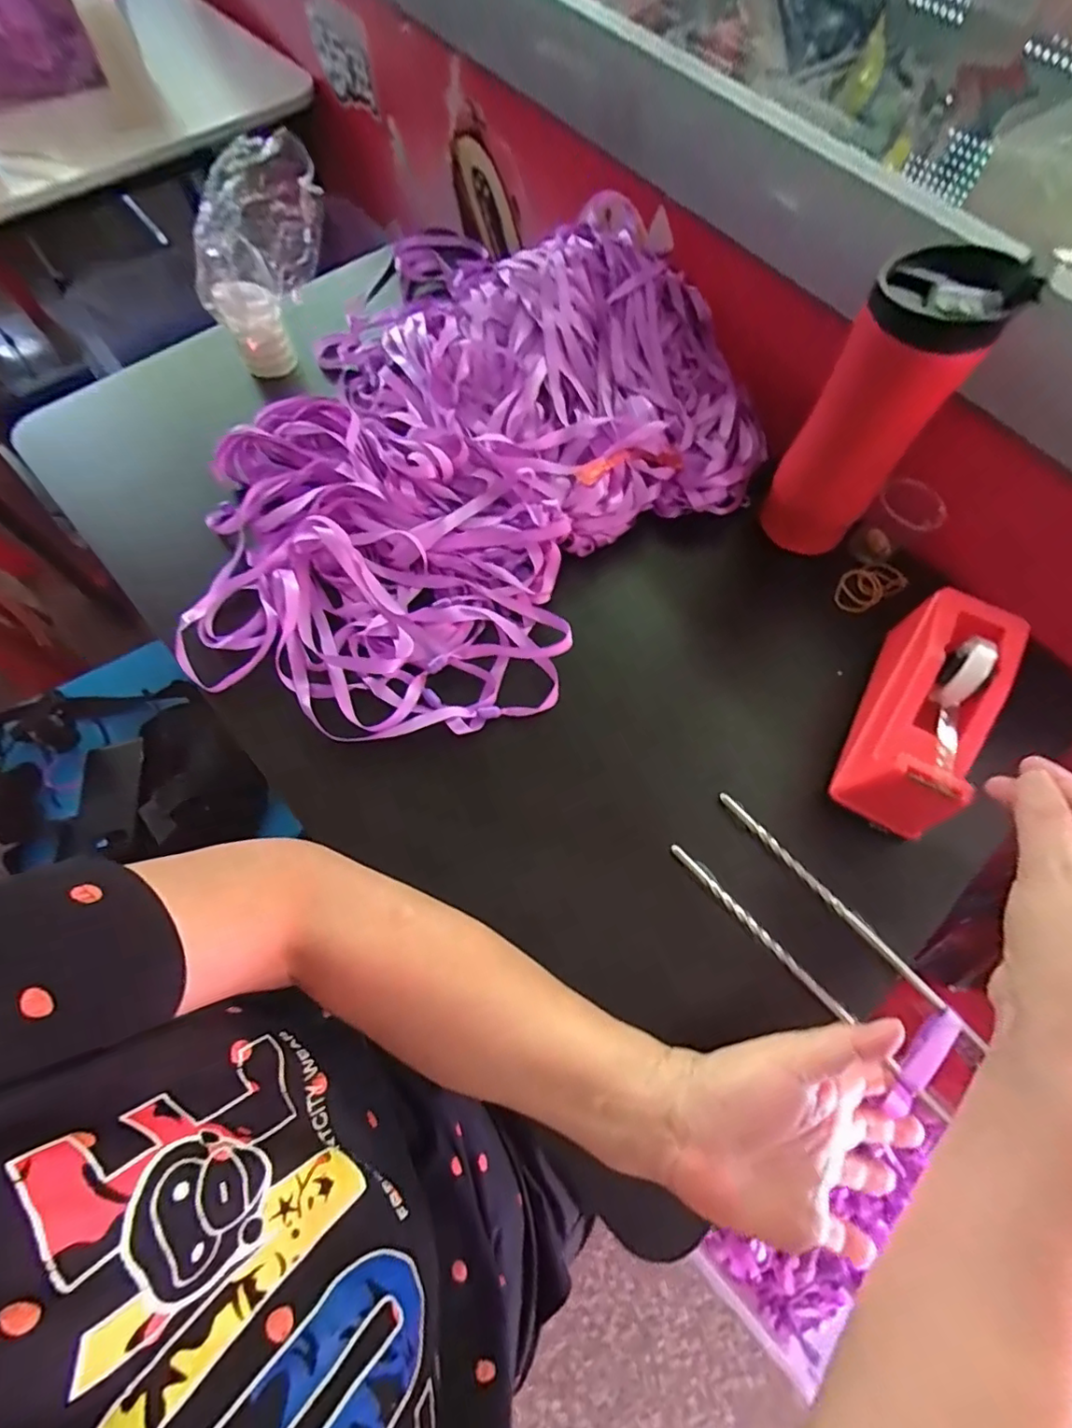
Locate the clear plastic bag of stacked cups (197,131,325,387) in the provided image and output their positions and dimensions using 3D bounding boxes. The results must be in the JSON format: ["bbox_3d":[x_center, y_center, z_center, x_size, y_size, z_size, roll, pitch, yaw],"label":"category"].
[{"bbox_3d":[-0.228,-0.361,0.462,0.084,0.180,0.082,0,65,-30],"label":"clear plastic bag of stacked cups"}]

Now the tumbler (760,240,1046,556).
[{"bbox_3d":[0.223,-0.198,0.381,0.069,0.180,0.073,0,67,-1],"label":"tumbler"}]

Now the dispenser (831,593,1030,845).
[{"bbox_3d":[0.252,-0.001,0.370,0.063,0.079,0.152,29,70,10],"label":"dispenser"}]

